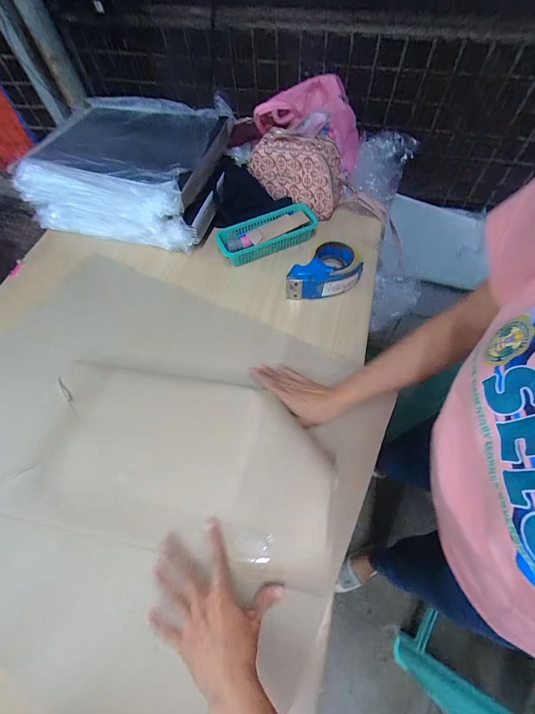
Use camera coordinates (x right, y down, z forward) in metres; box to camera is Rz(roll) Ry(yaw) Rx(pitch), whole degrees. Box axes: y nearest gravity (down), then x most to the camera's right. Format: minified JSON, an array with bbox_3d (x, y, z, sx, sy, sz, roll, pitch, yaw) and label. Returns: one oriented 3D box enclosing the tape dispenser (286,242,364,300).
[{"bbox_3d":[0.110,-0.179,0.643,0.158,0.064,0.101,-15,63,-5],"label":"tape dispenser"}]

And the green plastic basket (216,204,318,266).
[{"bbox_3d":[0.004,-0.281,0.704,0.239,0.048,0.095,-26,64,-10],"label":"green plastic basket"}]

